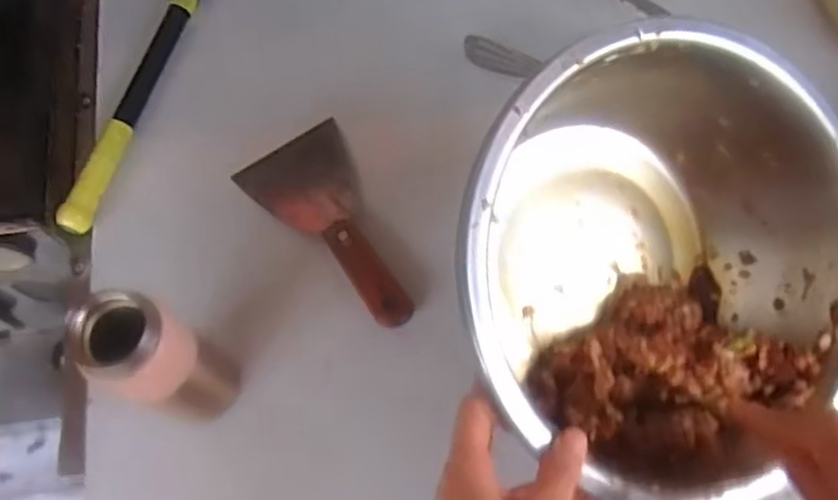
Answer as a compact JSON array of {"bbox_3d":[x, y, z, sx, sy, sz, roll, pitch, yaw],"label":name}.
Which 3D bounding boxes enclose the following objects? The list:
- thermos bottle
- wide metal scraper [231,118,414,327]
[{"bbox_3d":[-0.160,0.074,0.494,0.055,0.158,0.062,31,73,13],"label":"thermos bottle"},{"bbox_3d":[-0.067,-0.017,0.599,0.087,0.022,0.185,-29,71,-8],"label":"wide metal scraper"}]

